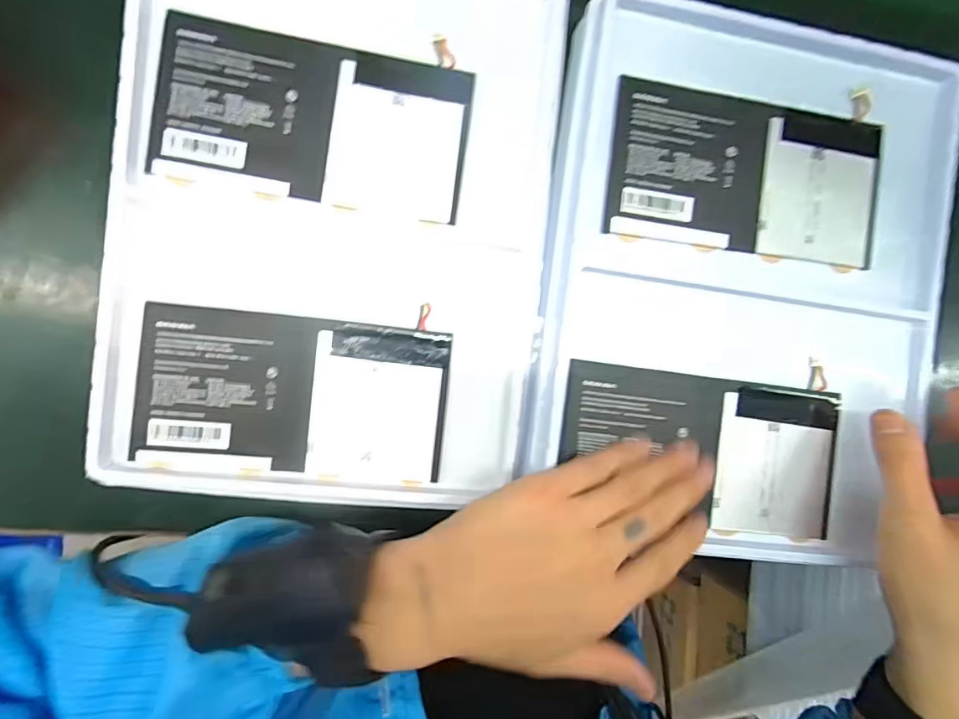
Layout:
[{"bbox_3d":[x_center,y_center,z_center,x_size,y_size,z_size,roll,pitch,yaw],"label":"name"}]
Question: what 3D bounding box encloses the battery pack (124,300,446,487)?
[{"bbox_3d":[-0.107,0.021,0.277,0.172,0.006,0.090,6,89,-8],"label":"battery pack"}]

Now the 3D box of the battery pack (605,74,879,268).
[{"bbox_3d":[0.165,-0.111,0.287,0.171,0.007,0.093,5,89,-8],"label":"battery pack"}]

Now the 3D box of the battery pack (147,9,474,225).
[{"bbox_3d":[-0.095,-0.139,0.275,0.172,0.006,0.091,8,88,-8],"label":"battery pack"}]

